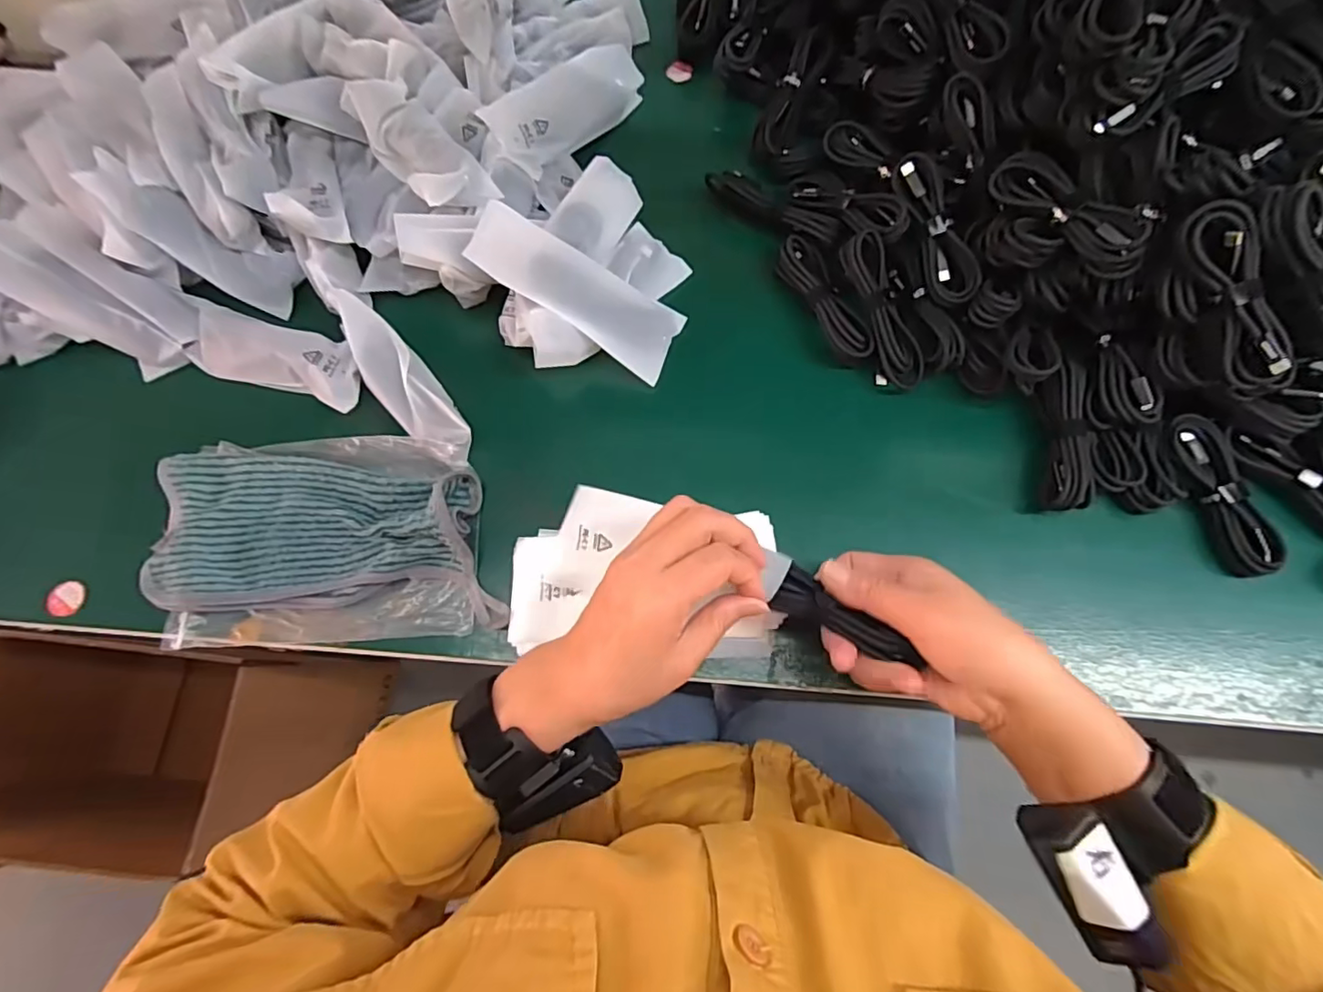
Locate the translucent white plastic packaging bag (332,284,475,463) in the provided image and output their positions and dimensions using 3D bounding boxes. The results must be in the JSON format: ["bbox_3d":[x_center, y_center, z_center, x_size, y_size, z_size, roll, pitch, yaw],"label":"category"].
[{"bbox_3d":[-0.192,-0.084,0.416,0.041,0.020,0.150,-38,76,-9],"label":"translucent white plastic packaging bag"}]

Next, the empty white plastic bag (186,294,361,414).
[{"bbox_3d":[-0.292,-0.107,0.428,0.147,0.019,0.050,16,75,6],"label":"empty white plastic bag"}]

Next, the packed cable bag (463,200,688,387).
[{"bbox_3d":[-0.059,-0.149,0.418,0.156,0.011,0.056,29,79,-19],"label":"packed cable bag"}]

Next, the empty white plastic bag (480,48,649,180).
[{"bbox_3d":[-0.076,-0.324,0.478,0.152,0.018,0.058,-44,113,-23],"label":"empty white plastic bag"}]

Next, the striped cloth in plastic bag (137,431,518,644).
[{"bbox_3d":[-0.229,0.027,0.397,0.224,0.031,0.142,-4,74,1],"label":"striped cloth in plastic bag"}]

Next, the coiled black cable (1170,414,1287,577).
[{"bbox_3d":[0.380,-0.001,0.390,0.037,0.018,0.110,-16,74,-3],"label":"coiled black cable"}]

